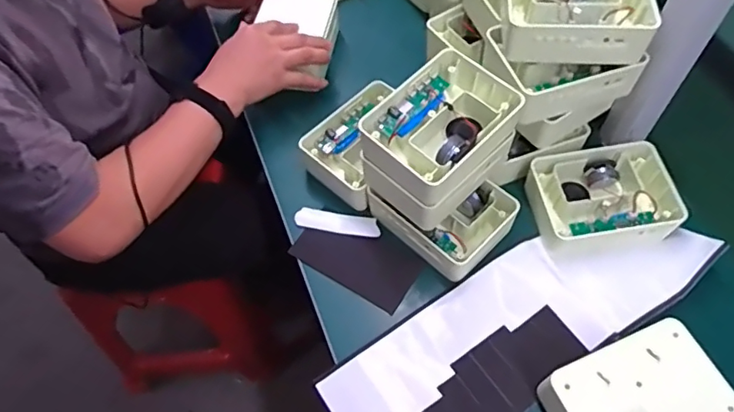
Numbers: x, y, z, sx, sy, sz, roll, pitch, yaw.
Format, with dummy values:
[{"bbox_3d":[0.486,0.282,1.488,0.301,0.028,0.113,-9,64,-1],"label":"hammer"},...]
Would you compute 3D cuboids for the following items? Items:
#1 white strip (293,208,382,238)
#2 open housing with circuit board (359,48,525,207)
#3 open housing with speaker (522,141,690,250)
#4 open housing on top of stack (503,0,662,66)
[{"bbox_3d":[-0.034,0.020,0.638,0.099,0.014,0.025,8,58,7],"label":"white strip"},{"bbox_3d":[0.073,-0.082,0.559,0.110,0.049,0.151,40,67,23],"label":"open housing with circuit board"},{"bbox_3d":[0.266,-0.011,0.614,0.149,0.045,0.111,-10,58,-5],"label":"open housing with speaker"},{"bbox_3d":[0.215,-0.207,0.569,0.144,0.049,0.110,2,58,3],"label":"open housing on top of stack"}]

